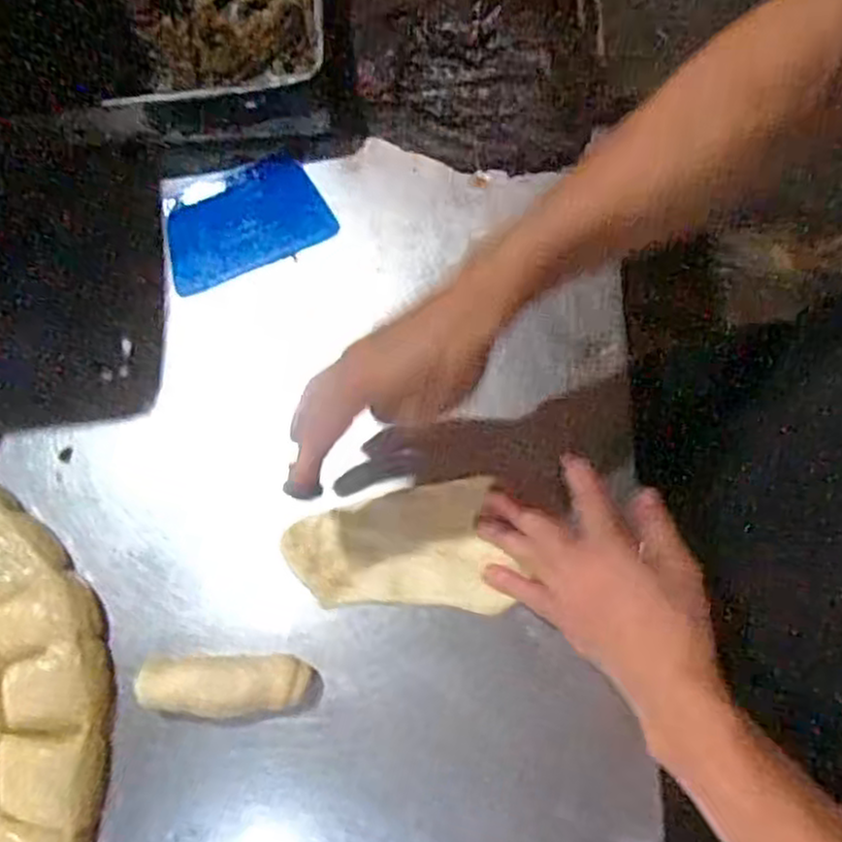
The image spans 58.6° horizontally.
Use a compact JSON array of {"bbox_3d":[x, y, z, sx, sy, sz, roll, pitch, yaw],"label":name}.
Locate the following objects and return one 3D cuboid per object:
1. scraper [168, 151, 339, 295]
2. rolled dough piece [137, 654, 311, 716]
[{"bbox_3d":[-0.137,-0.154,0.579,0.126,0.005,0.079,-25,79,-4],"label":"scraper"},{"bbox_3d":[-0.123,0.166,0.473,0.104,0.033,0.036,-3,74,8],"label":"rolled dough piece"}]

